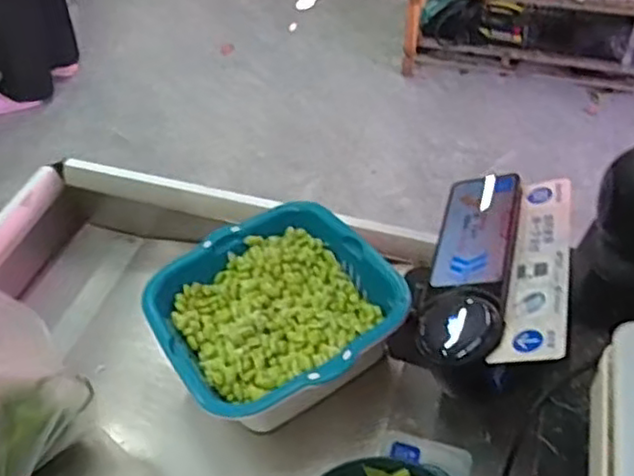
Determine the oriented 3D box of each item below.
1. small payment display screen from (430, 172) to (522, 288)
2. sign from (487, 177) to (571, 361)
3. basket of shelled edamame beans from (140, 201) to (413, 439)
[{"bbox_3d":[0.158,-0.009,0.672,0.073,0.013,0.154,-2,44,26],"label":"small payment display screen"},{"bbox_3d":[0.206,0.021,0.625,0.058,0.010,0.229,-10,37,30],"label":"sign"},{"bbox_3d":[-0.045,0.073,0.682,0.217,0.091,0.229,-26,52,-21],"label":"basket of shelled edamame beans"}]

